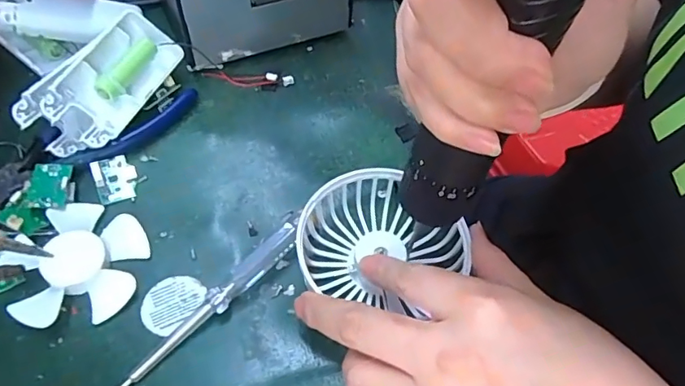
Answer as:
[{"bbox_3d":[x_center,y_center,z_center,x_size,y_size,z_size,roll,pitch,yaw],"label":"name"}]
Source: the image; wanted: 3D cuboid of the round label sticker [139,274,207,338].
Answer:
[{"bbox_3d":[-0.090,0.058,0.270,0.034,0.004,0.029,-30,60,-23],"label":"round label sticker"}]

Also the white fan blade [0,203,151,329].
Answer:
[{"bbox_3d":[-0.143,0.036,0.273,0.071,0.015,0.068,1,56,-2],"label":"white fan blade"}]

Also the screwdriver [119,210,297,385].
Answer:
[{"bbox_3d":[-0.065,0.058,0.264,0.016,0.011,0.129,32,60,18],"label":"screwdriver"}]

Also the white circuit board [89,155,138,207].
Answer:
[{"bbox_3d":[-0.137,-0.009,0.308,0.023,0.004,0.030,-18,73,-20],"label":"white circuit board"}]

